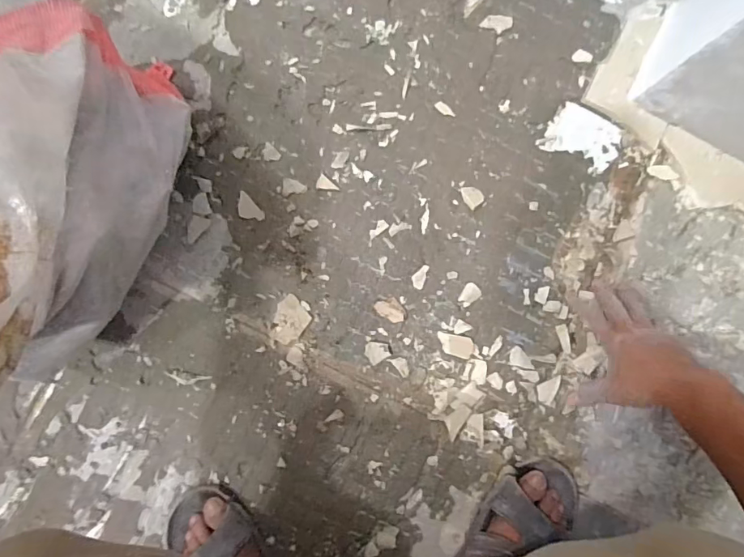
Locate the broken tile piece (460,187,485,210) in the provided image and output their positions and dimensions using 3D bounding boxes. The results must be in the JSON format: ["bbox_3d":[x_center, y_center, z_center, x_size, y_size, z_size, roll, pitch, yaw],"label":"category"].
[{"bbox_3d":[0.136,-0.113,0.645,0.026,0.004,0.032,-44,89,-4],"label":"broken tile piece"}]

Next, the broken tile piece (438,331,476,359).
[{"bbox_3d":[0.111,0.089,0.631,0.050,0.004,0.028,14,87,-1],"label":"broken tile piece"}]

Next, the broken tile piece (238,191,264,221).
[{"bbox_3d":[-0.165,-0.092,0.627,0.024,0.004,0.044,-43,89,-4],"label":"broken tile piece"}]

